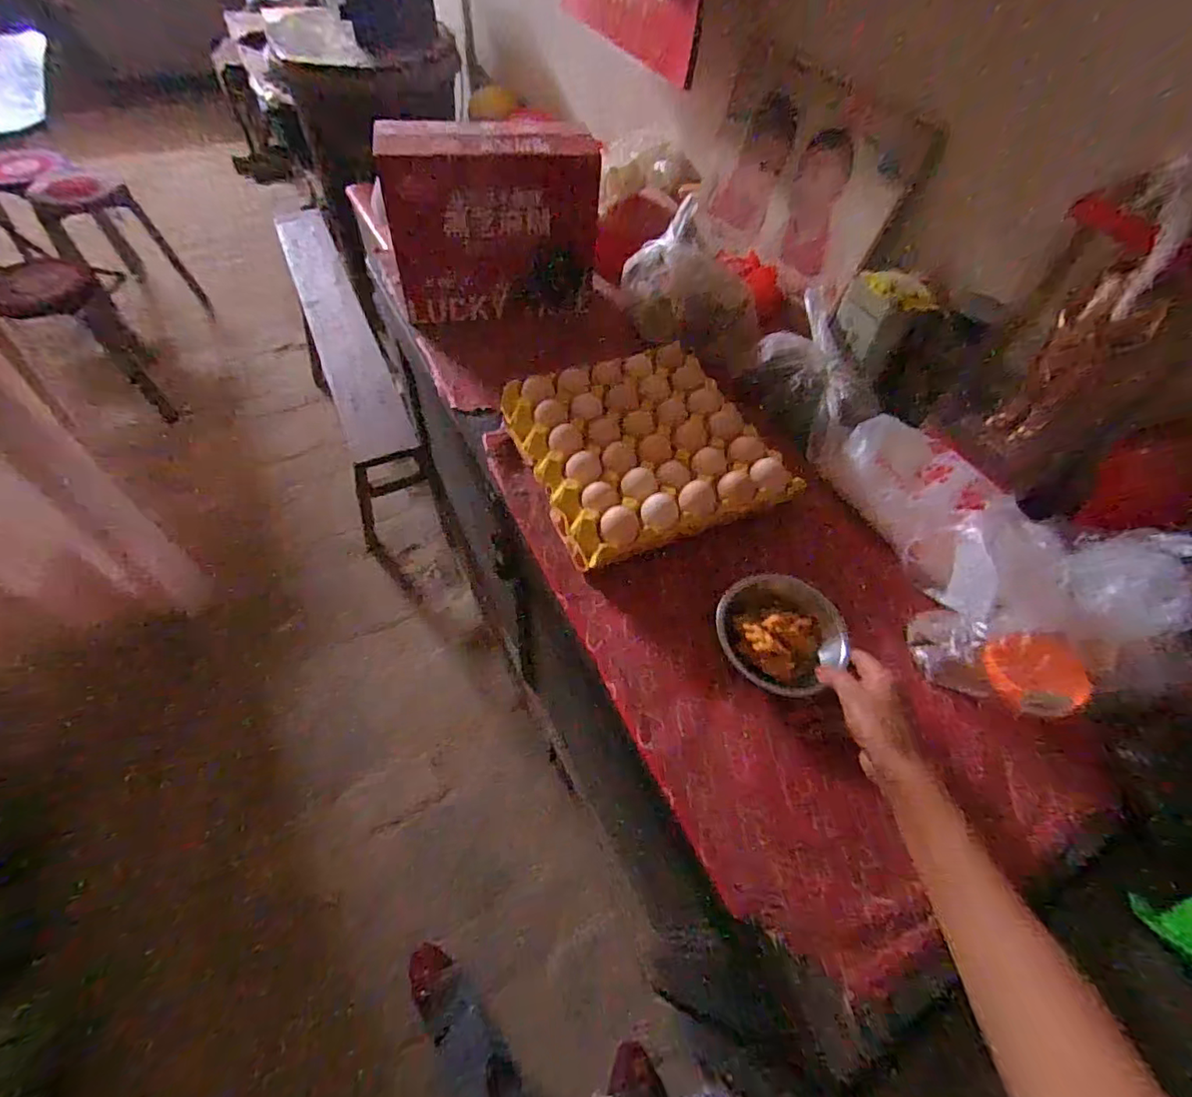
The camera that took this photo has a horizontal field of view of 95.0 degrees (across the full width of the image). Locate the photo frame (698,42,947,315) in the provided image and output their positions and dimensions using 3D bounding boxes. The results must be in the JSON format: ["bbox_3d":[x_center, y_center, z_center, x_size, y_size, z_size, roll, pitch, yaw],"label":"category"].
[{"bbox_3d":[0.312,-0.583,0.868,0.034,0.262,0.420,-13,56,-26],"label":"photo frame"}]

